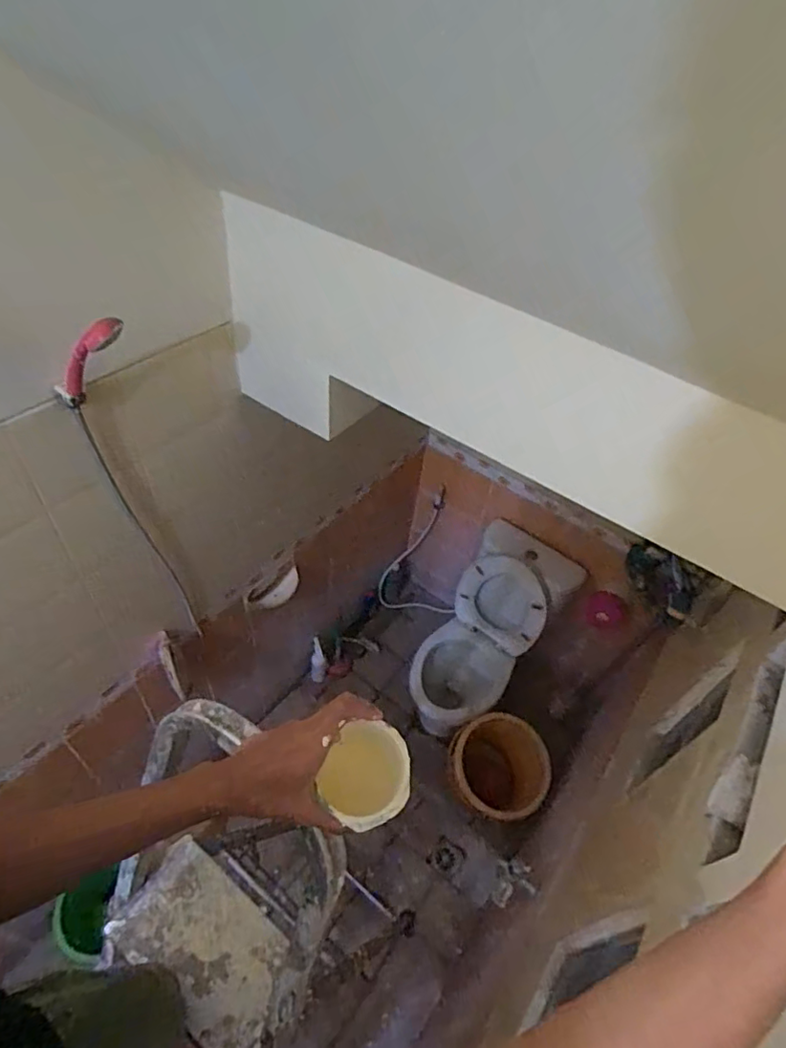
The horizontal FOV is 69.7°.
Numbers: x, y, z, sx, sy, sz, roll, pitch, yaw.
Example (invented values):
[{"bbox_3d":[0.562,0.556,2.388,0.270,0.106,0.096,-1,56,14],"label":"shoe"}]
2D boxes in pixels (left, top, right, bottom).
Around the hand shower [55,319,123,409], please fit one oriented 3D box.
[{"bbox_3d":[-0.462,-0.245,0.854,0.041,0.209,0.049,39,44,-21],"label":"hand shower"}]

